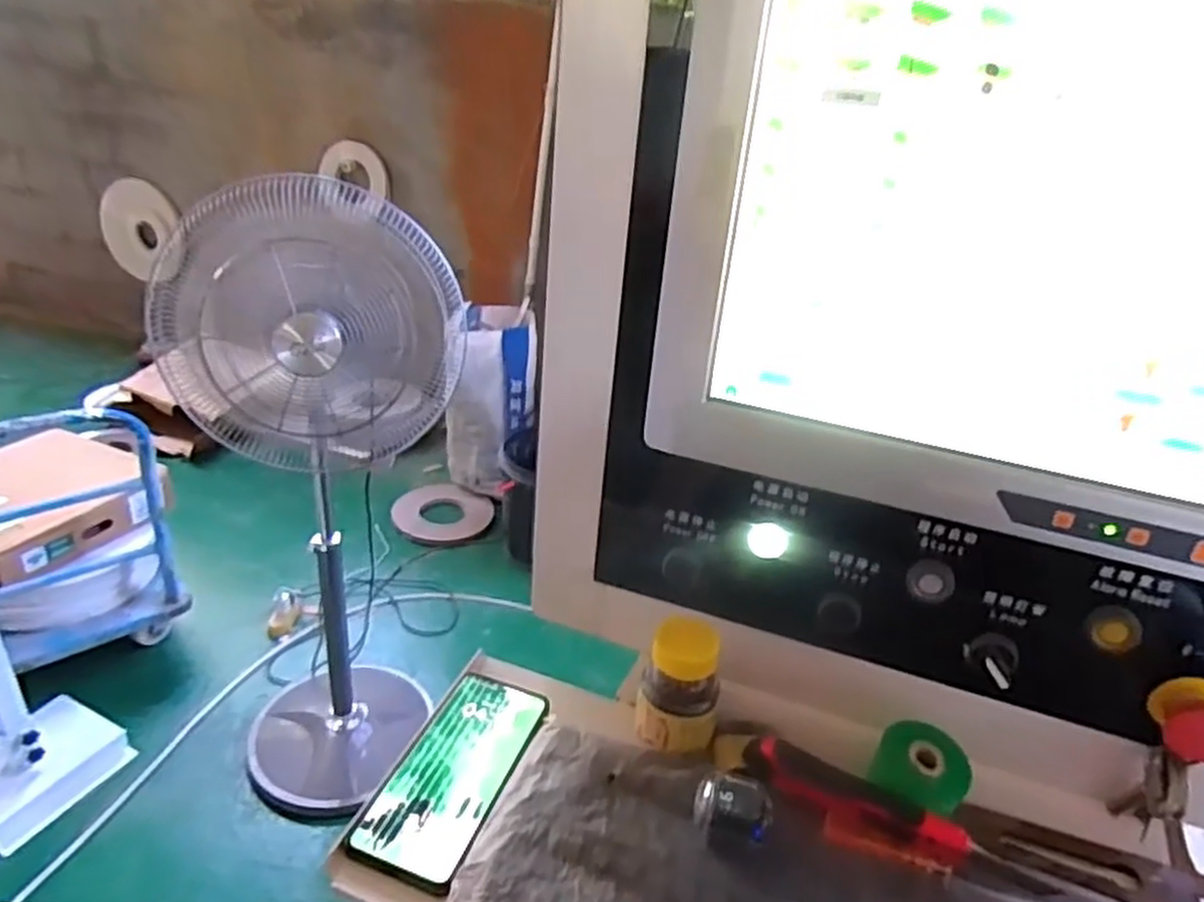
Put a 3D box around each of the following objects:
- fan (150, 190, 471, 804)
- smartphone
[{"bbox_3d":[-0.539,0.171,1.507,0.453,1.321,0.334,-17,37,-35],"label":"fan"},{"bbox_3d":[-0.100,0.224,0.540,0.079,0.014,0.160,15,30,16],"label":"smartphone"}]

